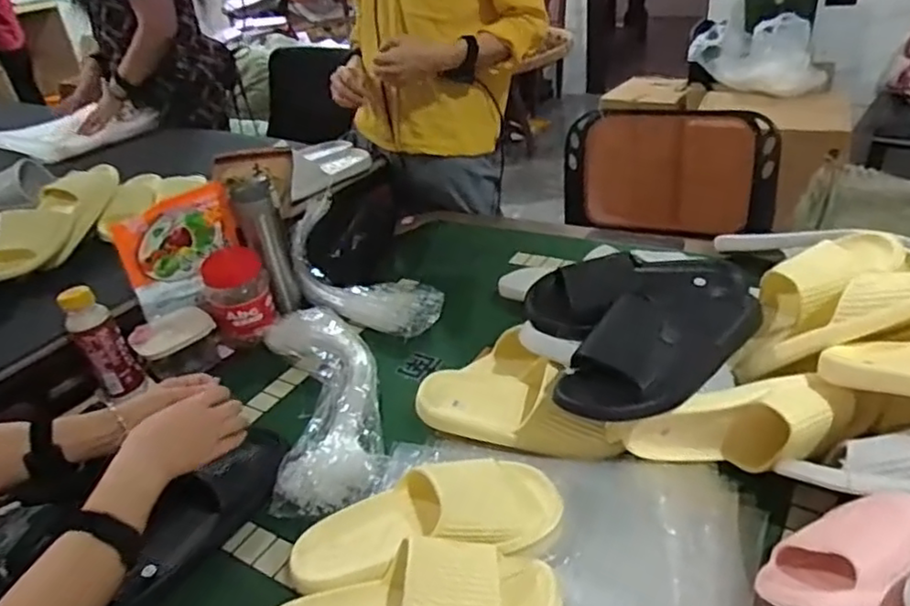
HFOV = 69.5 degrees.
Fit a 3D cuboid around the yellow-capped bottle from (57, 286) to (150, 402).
[{"bbox_3d":[-0.499,0.052,0.927,0.057,0.163,0.059,23,43,39],"label":"yellow-capped bottle"}]

